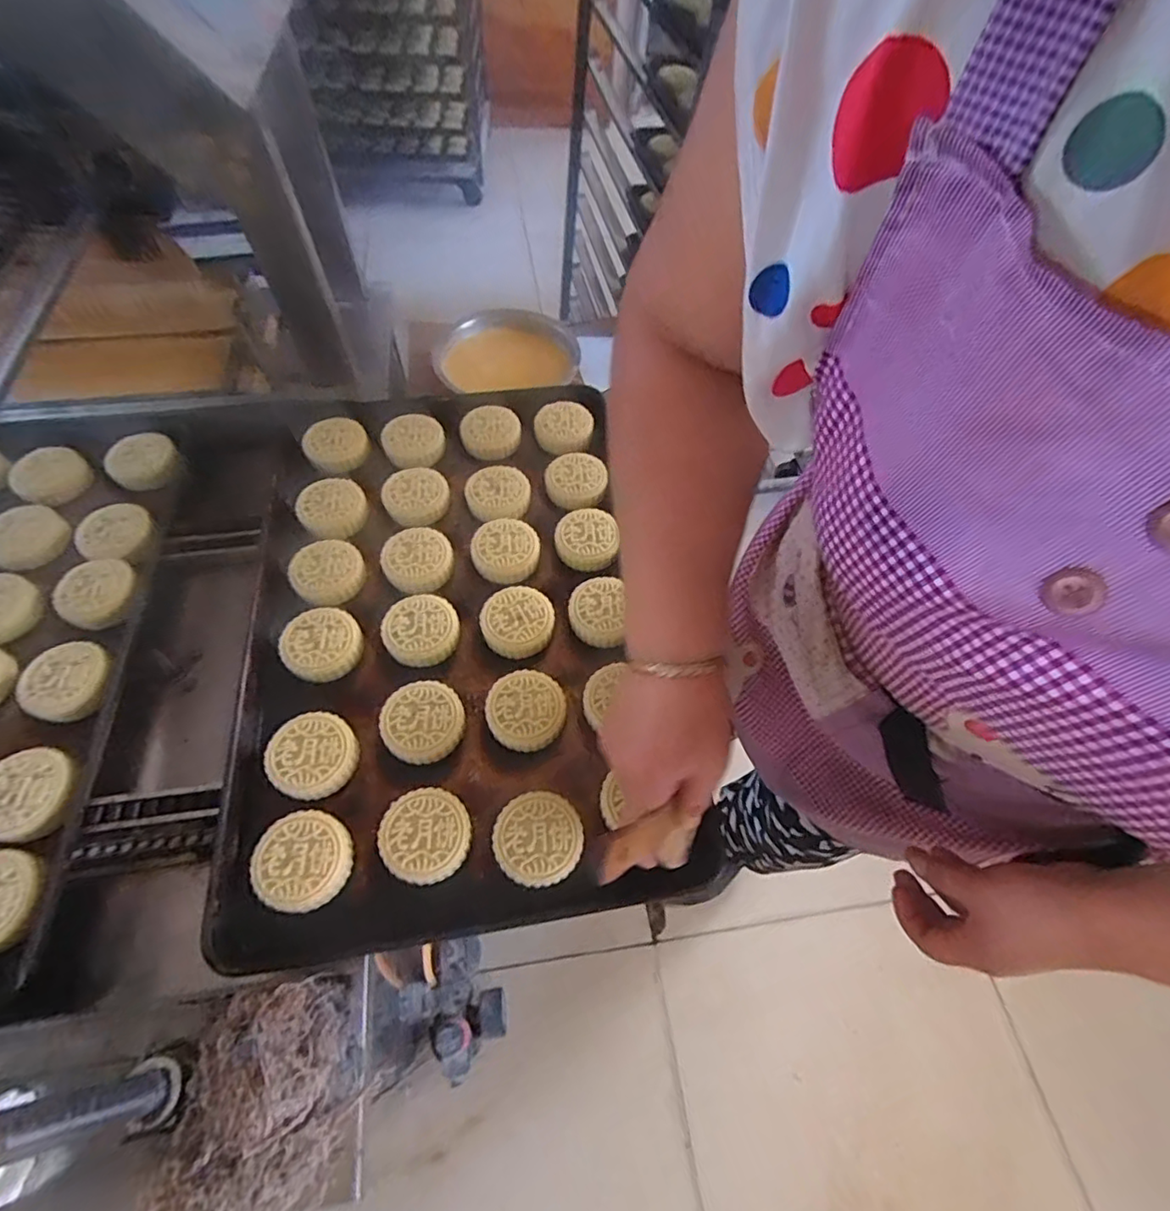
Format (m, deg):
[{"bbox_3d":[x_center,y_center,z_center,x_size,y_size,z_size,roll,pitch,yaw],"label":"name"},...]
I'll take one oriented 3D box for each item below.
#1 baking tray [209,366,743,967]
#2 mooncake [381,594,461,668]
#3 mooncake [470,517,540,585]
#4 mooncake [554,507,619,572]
[{"bbox_3d":[-0.137,0.003,0.594,0.382,0.035,0.594,-8,61,-7],"label":"baking tray"},{"bbox_3d":[-0.160,0.024,0.574,0.071,0.023,0.067,-5,60,-6],"label":"mooncake"},{"bbox_3d":[-0.086,-0.061,0.631,0.070,0.028,0.072,-7,61,-8],"label":"mooncake"},{"bbox_3d":[0.002,-0.072,0.639,0.066,0.027,0.067,-7,61,-8],"label":"mooncake"}]

